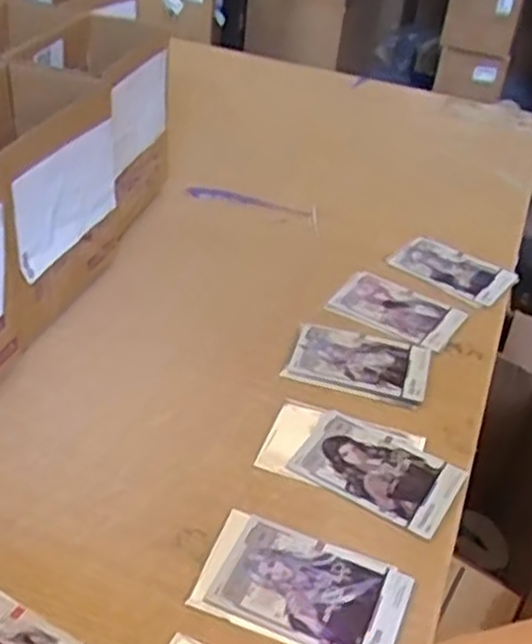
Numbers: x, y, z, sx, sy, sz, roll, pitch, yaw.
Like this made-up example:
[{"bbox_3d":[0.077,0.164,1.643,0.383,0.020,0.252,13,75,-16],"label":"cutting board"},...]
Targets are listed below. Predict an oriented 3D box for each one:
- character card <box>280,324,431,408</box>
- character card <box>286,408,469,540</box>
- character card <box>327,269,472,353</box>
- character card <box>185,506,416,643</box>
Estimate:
[{"bbox_3d":[0.070,0.028,0.596,0.099,0.004,0.072,16,37,11],"label":"character card"},{"bbox_3d":[0.070,0.093,0.509,0.099,0.006,0.065,24,42,23],"label":"character card"},{"bbox_3d":[0.109,-0.012,0.657,0.100,0.007,0.076,26,40,24],"label":"character card"},{"bbox_3d":[0.020,0.144,0.435,0.108,0.005,0.067,17,38,15],"label":"character card"}]

